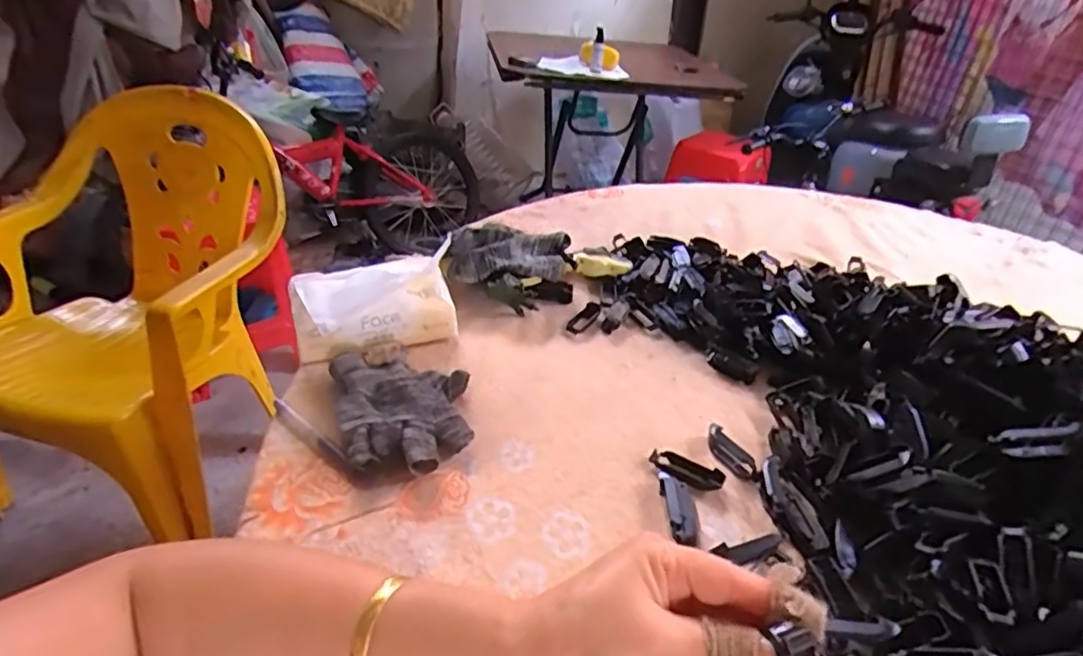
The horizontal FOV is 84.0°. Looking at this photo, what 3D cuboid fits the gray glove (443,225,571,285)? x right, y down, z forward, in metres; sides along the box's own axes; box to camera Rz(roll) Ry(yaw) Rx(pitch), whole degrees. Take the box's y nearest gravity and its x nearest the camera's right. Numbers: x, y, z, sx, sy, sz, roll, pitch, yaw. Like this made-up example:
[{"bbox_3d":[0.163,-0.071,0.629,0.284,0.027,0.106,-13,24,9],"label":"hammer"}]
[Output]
[{"bbox_3d":[-0.035,-0.065,0.625,0.123,0.056,0.077,2,34,-3],"label":"gray glove"}]

